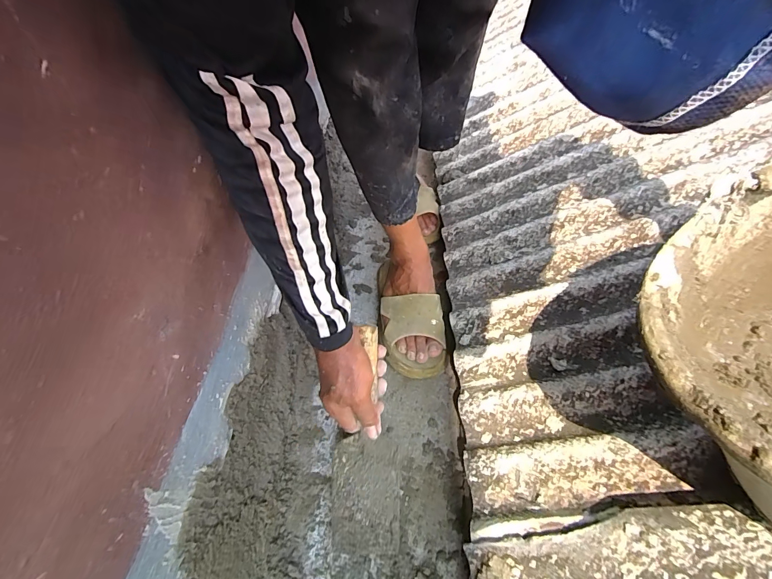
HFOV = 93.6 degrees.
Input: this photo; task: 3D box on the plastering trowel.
[{"bbox_3d":[-0.027,0.185,0.472,0.090,0.049,0.266,1,83,4],"label":"plastering trowel"}]

